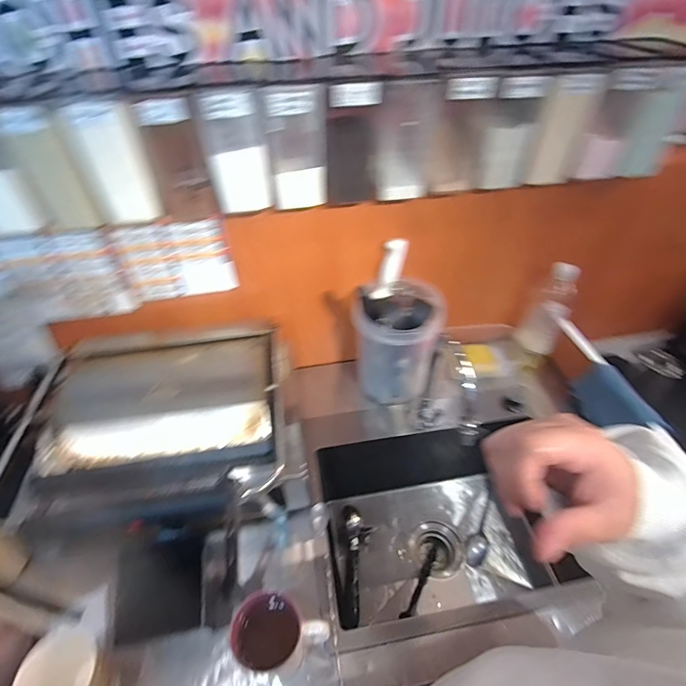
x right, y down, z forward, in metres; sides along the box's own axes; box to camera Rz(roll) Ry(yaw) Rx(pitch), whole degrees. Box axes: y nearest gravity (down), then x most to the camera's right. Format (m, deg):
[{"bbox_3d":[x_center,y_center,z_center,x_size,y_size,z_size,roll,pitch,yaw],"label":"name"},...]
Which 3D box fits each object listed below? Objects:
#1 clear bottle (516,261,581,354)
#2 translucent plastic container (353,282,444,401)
[{"bbox_3d":[0.448,-0.075,0.889,0.079,0.218,0.078,27,51,27],"label":"clear bottle"},{"bbox_3d":[0.113,0.005,0.840,0.156,0.237,0.170,11,45,14],"label":"translucent plastic container"}]

